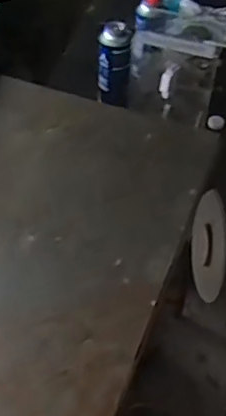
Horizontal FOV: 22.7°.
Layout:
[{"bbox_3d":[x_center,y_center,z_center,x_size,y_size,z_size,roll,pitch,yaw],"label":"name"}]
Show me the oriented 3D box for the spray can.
[{"bbox_3d":[0.002,-0.285,1.152,0.062,0.178,0.057,0,52,-3],"label":"spray can"}]

